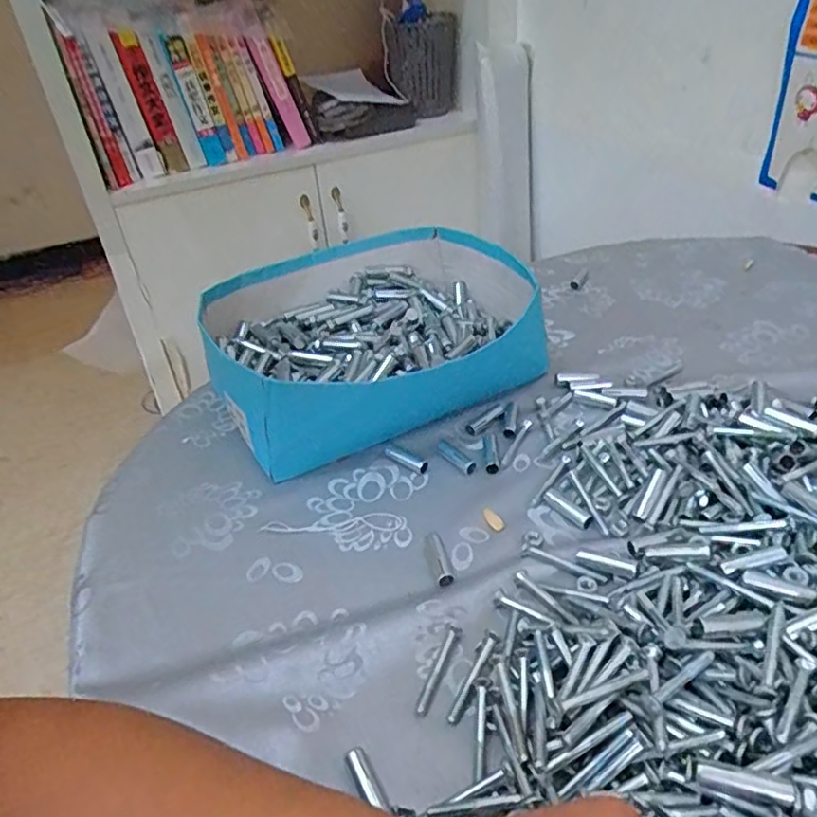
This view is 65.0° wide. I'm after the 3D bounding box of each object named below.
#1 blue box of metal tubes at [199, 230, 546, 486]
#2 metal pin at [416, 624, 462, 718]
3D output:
[{"bbox_3d":[-0.028,-0.070,0.617,0.307,0.094,0.256,-19,39,-16],"label":"blue box of metal tubes"},{"bbox_3d":[0.018,0.153,0.377,0.009,0.005,0.058,9,38,22],"label":"metal pin"}]

